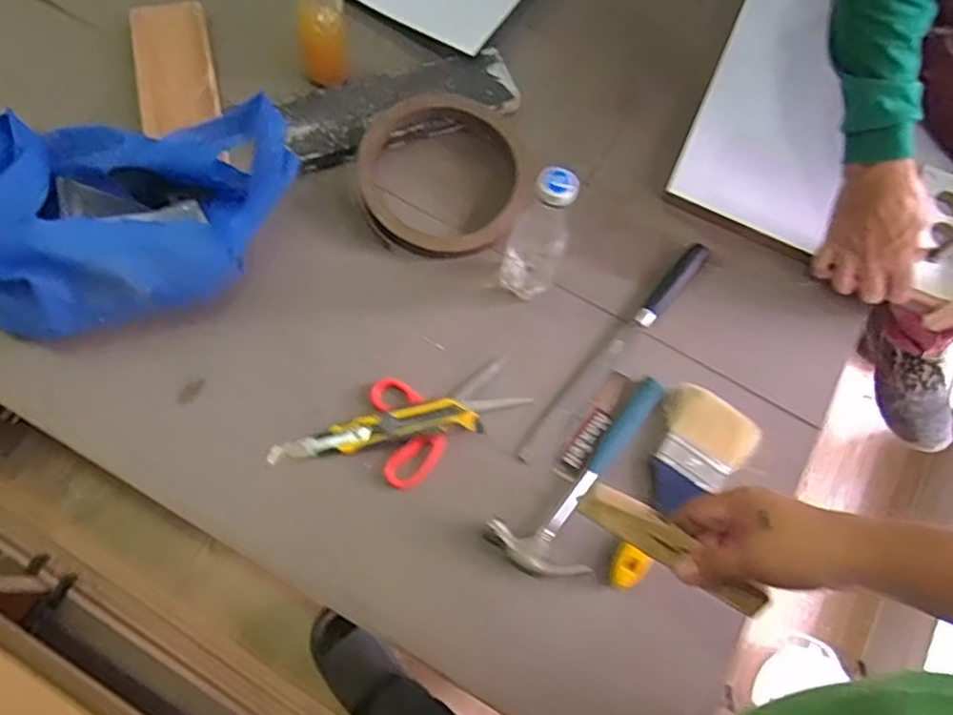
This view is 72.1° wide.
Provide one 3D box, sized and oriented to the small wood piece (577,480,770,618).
[{"bbox_3d":[0.150,0.145,0.504,0.150,0.017,0.035,33,73,11],"label":"small wood piece"}]

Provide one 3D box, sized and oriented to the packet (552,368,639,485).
[{"bbox_3d":[0.129,0.074,0.713,0.033,0.004,0.134,34,71,6],"label":"packet"}]

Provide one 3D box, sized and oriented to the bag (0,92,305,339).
[{"bbox_3d":[-0.349,-0.136,0.671,0.313,0.105,0.209,-4,72,-7],"label":"bag"}]

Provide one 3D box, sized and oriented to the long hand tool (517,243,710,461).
[{"bbox_3d":[0.155,-0.011,0.731,0.026,0.028,0.320,42,72,9],"label":"long hand tool"}]

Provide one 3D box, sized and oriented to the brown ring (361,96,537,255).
[{"bbox_3d":[-0.038,-0.216,0.783,0.205,0.048,0.195,2,71,-5],"label":"brown ring"}]

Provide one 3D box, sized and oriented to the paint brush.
[{"bbox_3d":[0.208,0.137,0.683,0.095,0.024,0.222,33,71,6],"label":"paint brush"}]

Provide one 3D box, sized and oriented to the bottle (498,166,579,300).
[{"bbox_3d":[0.065,-0.131,0.678,0.060,0.203,0.071,11,70,0],"label":"bottle"}]

